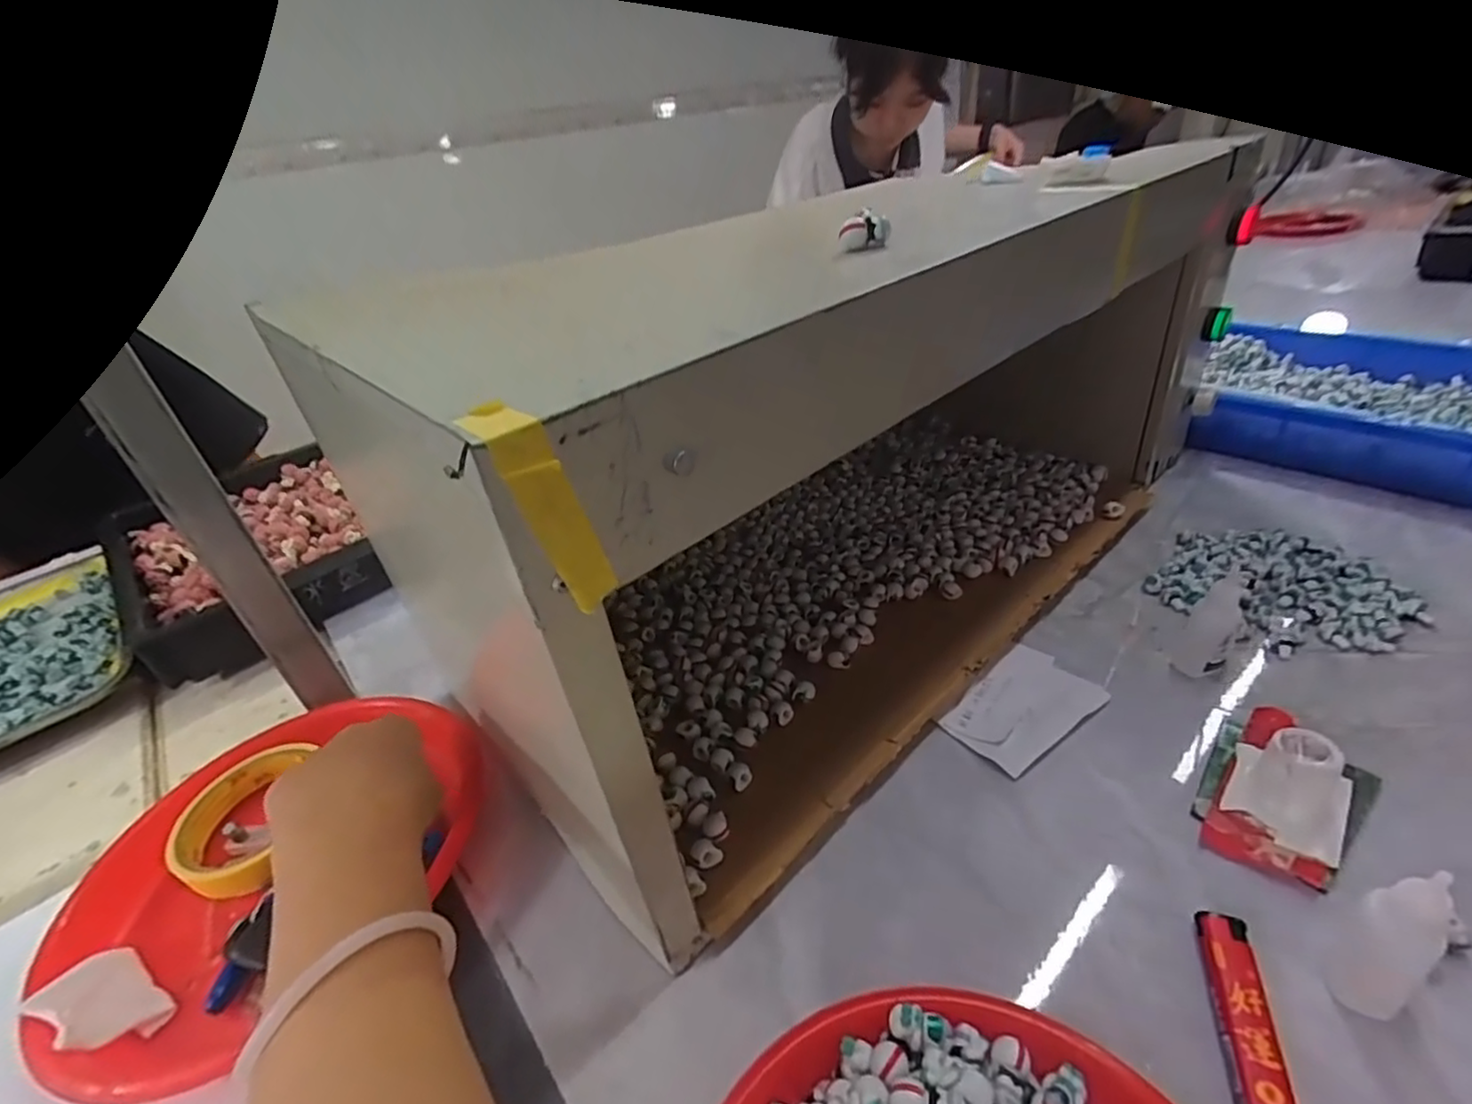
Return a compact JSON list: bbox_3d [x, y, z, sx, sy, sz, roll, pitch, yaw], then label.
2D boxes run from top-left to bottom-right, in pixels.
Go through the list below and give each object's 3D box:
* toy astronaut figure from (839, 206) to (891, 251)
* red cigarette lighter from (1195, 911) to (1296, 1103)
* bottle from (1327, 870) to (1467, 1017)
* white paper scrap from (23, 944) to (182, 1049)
[{"bbox_3d":[0.061,-0.154,0.302,0.023,0.016,0.015,-3,34,11],"label":"toy astronaut figure"},{"bbox_3d":[0.205,0.189,0.257,0.018,0.018,0.078,8,40,18],"label":"red cigarette lighter"},{"bbox_3d":[0.261,0.149,0.245,0.033,0.070,0.027,-20,34,-14],"label":"bottle"},{"bbox_3d":[-0.309,0.218,0.307,0.057,0.006,0.041,29,8,23],"label":"white paper scrap"}]

